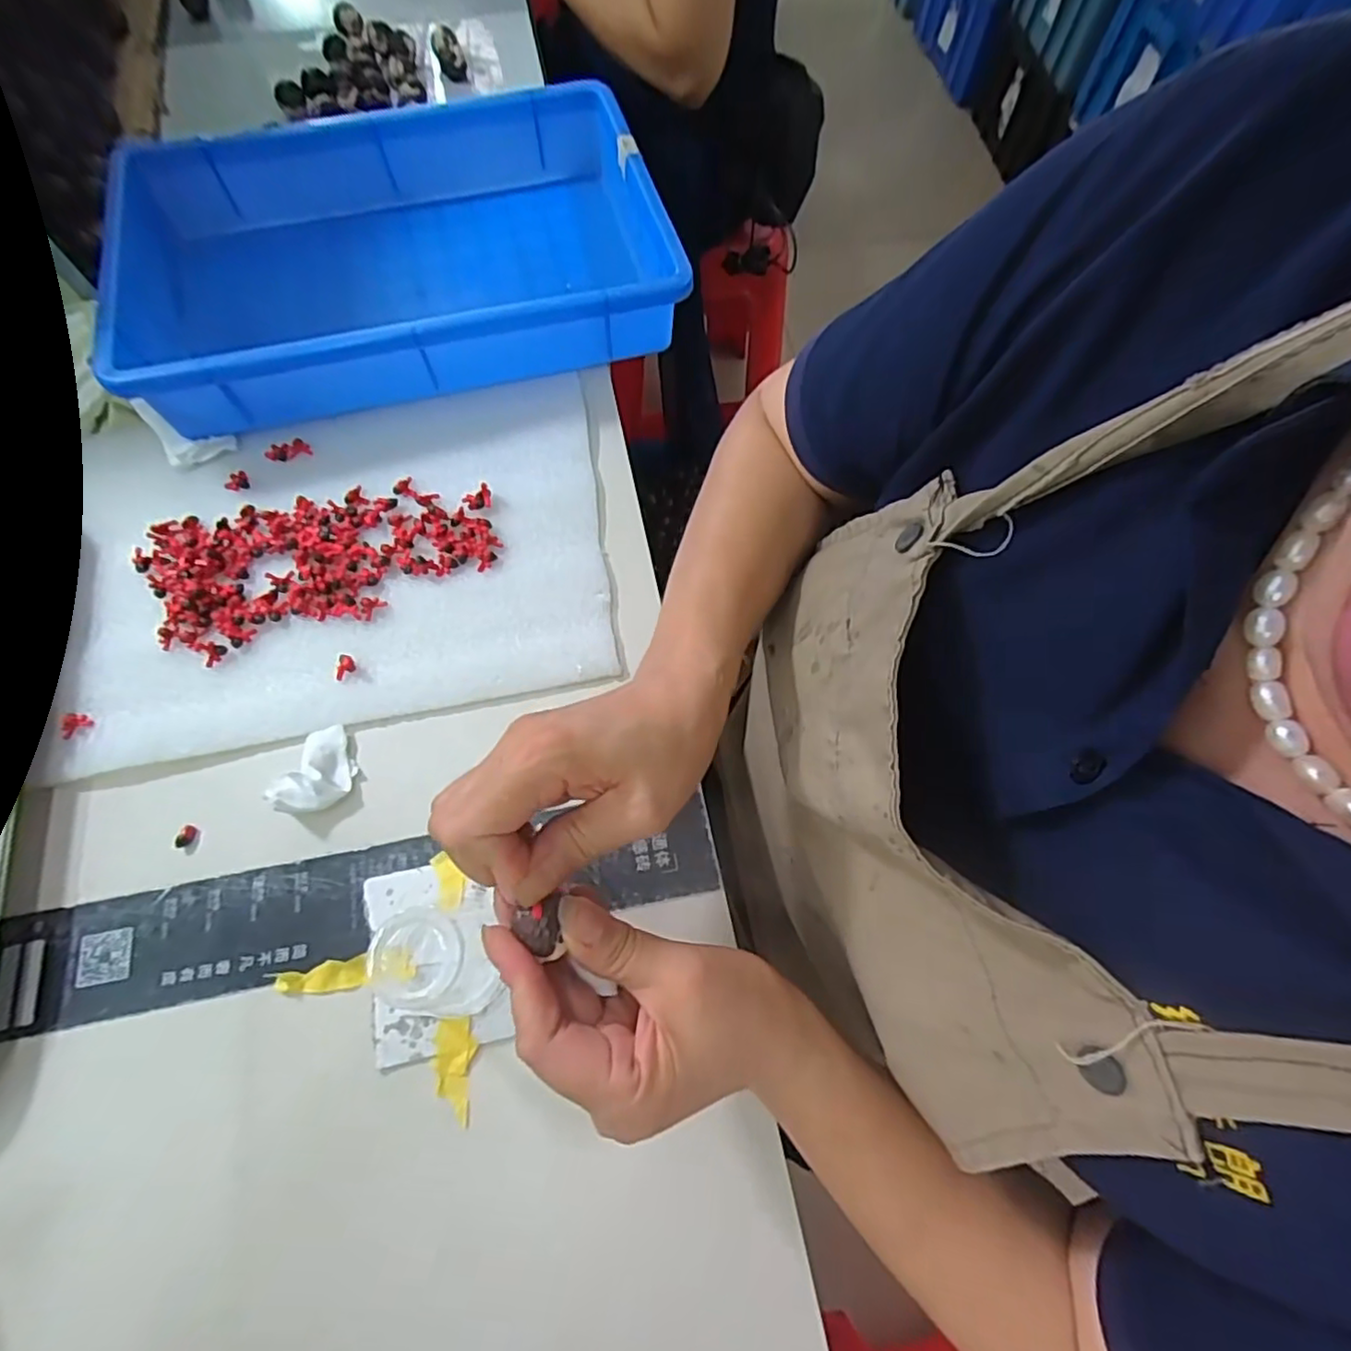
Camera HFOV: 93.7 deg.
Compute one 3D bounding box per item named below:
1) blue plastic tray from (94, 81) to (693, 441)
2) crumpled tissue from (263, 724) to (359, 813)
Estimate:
[{"bbox_3d":[-0.195,-0.305,0.457,0.355,0.062,0.233,-15,70,-7],"label":"blue plastic tray"},{"bbox_3d":[-0.196,0.052,0.349,0.036,0.016,0.050,23,70,7],"label":"crumpled tissue"}]

